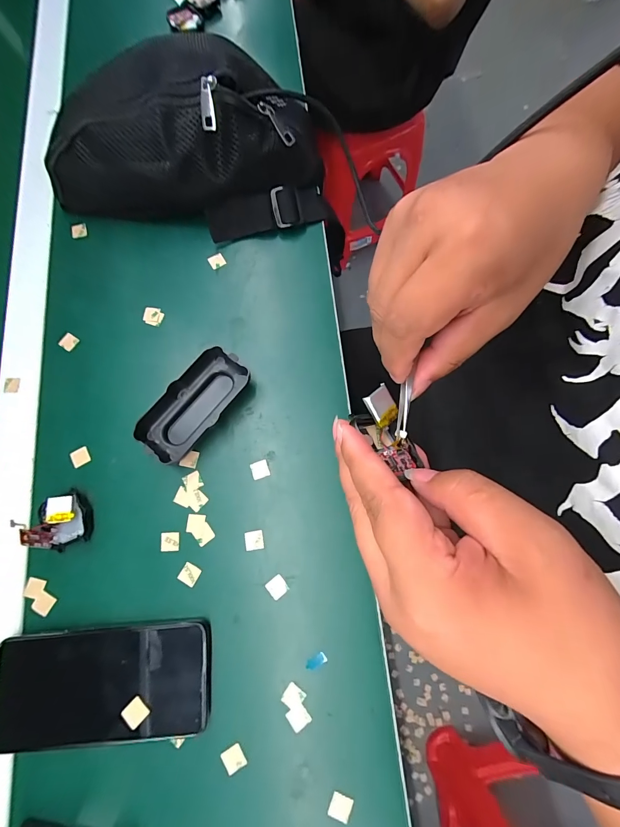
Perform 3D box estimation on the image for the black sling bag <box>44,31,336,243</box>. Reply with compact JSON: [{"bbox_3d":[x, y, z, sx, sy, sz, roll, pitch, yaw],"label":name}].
[{"bbox_3d":[-0.127,-0.264,0.334,0.275,0.095,0.162,-15,77,-2],"label":"black sling bag"}]

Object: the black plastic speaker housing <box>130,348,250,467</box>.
[{"bbox_3d":[-0.107,-0.011,0.312,0.051,0.024,0.112,40,81,9],"label":"black plastic speaker housing"}]

